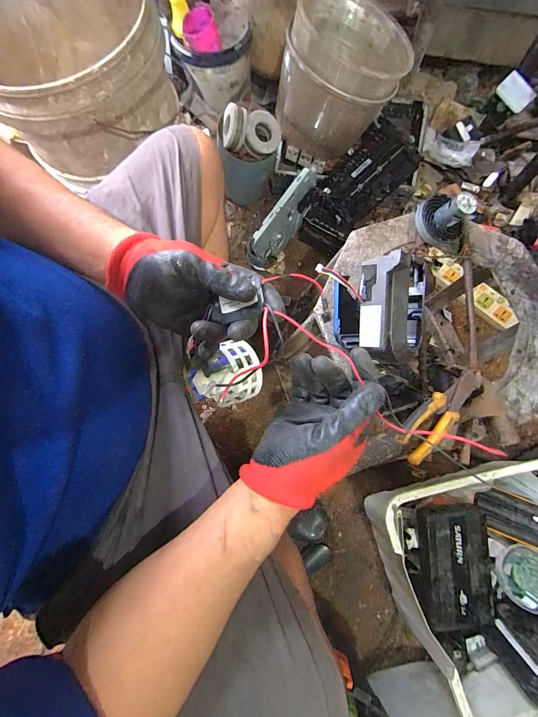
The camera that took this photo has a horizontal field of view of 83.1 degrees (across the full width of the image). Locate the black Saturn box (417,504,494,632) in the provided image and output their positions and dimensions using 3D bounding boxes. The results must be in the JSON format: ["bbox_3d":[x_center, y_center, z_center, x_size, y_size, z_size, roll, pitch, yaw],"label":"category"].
[{"bbox_3d":[0.312,0.349,0.508,0.123,0.032,0.185,0,75,1],"label":"black Saturn box"}]

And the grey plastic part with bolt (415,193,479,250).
[{"bbox_3d":[0.288,-0.235,0.505,0.086,0.074,0.067,41,79,11],"label":"grey plastic part with bolt"}]

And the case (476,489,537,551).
[{"bbox_3d":[0.457,0.294,0.543,0.162,0.023,0.074,19,76,6],"label":"case"}]

